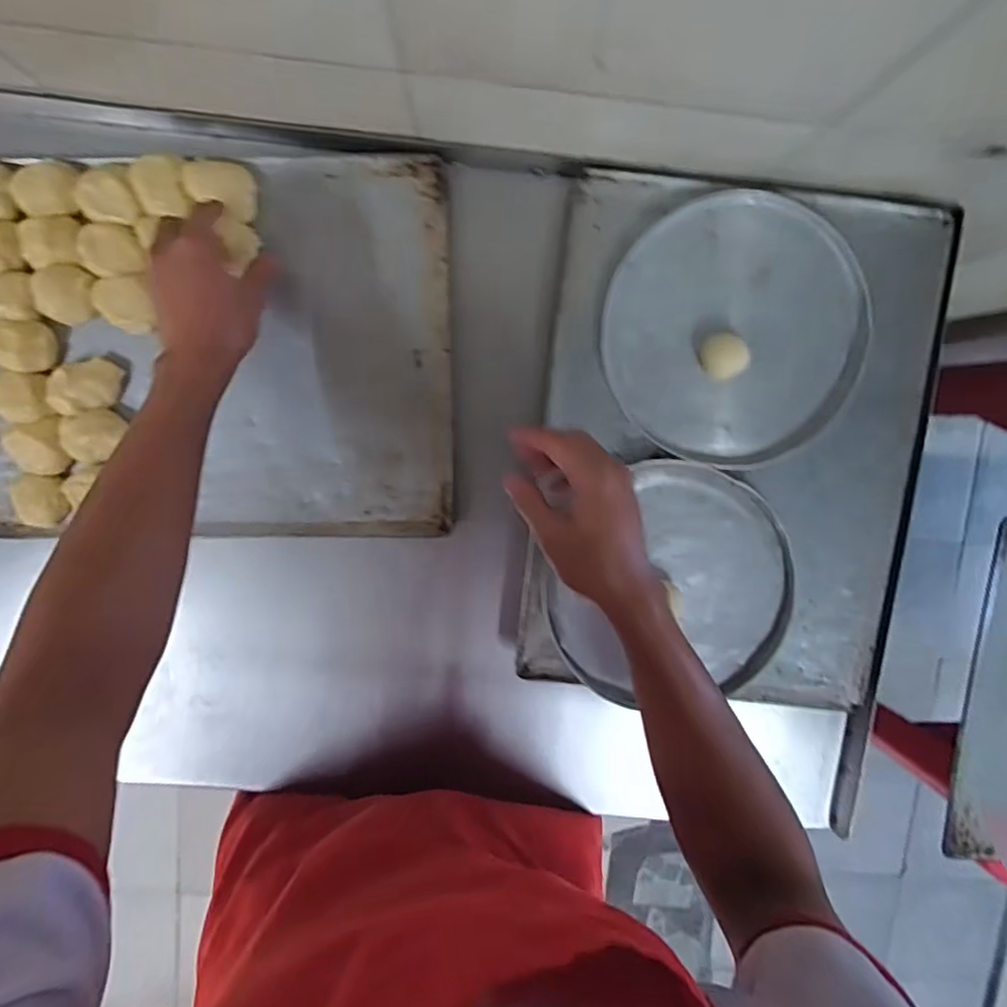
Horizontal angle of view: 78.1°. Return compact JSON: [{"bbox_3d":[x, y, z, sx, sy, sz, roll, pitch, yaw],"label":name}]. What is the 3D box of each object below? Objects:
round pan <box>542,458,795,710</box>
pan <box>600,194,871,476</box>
[{"bbox_3d":[0.148,0.070,0.560,0.219,0.019,0.209,0,96,-2],"label":"round pan"},{"bbox_3d":[0.201,-0.146,0.540,0.212,0.014,0.227,0,96,-2],"label":"pan"}]

